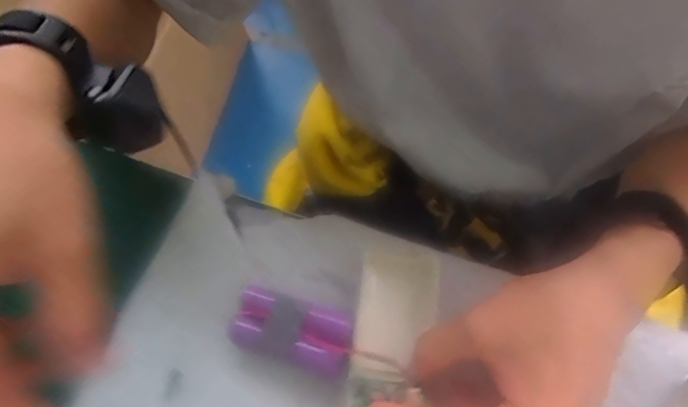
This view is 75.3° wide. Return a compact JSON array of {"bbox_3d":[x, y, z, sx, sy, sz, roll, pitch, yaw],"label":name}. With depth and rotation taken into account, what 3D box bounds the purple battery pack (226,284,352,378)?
[{"bbox_3d":[-0.030,0.074,0.260,0.067,0.023,0.034,15,71,8],"label":"purple battery pack"}]

